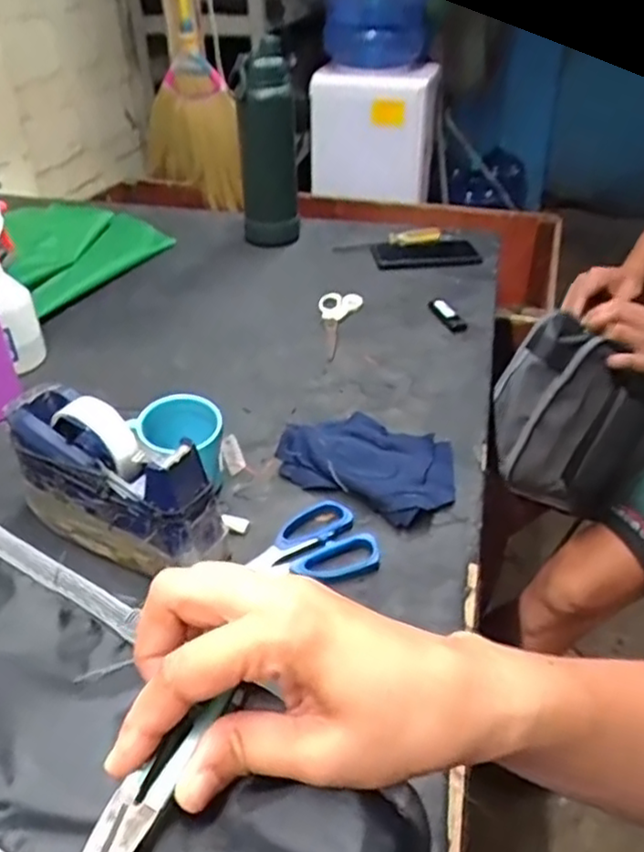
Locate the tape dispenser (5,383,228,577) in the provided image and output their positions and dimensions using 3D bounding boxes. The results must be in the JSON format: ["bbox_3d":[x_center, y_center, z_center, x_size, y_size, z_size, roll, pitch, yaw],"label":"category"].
[{"bbox_3d":[-0.178,0.050,0.589,0.202,0.125,0.075,22,42,29],"label":"tape dispenser"}]

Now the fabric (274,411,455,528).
[{"bbox_3d":[0.050,0.030,0.680,0.165,0.025,0.120,22,42,28],"label":"fabric"}]

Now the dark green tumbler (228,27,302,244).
[{"bbox_3d":[-0.086,-0.436,1.072,0.080,0.279,0.095,-15,38,-18],"label":"dark green tumbler"}]

